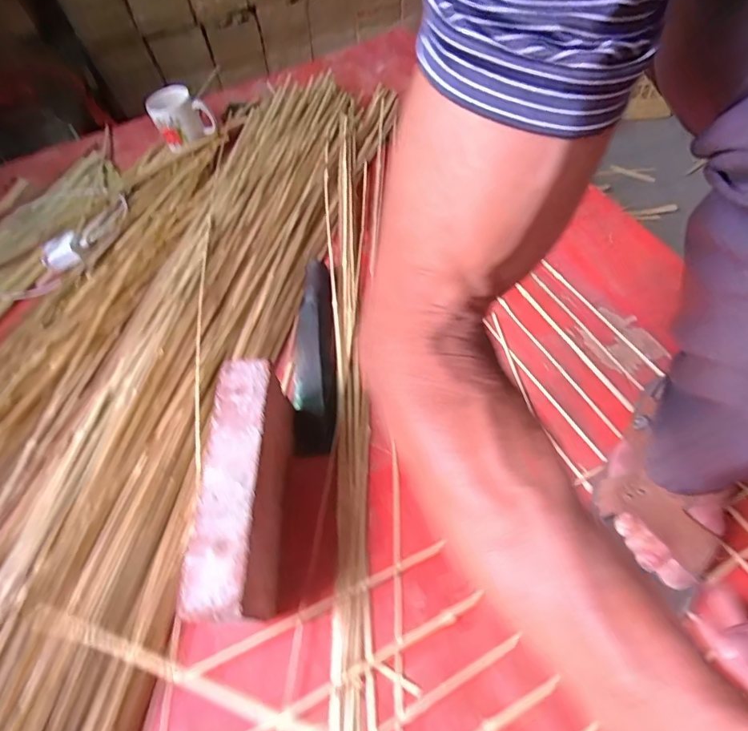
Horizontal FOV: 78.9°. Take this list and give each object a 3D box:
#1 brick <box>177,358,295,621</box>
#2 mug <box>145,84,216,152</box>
[{"bbox_3d":[-0.117,0.111,0.428,0.060,0.091,0.227,-3,55,1],"label":"brick"},{"bbox_3d":[-0.350,-0.455,0.828,0.101,0.074,0.090,-24,56,-10],"label":"mug"}]

